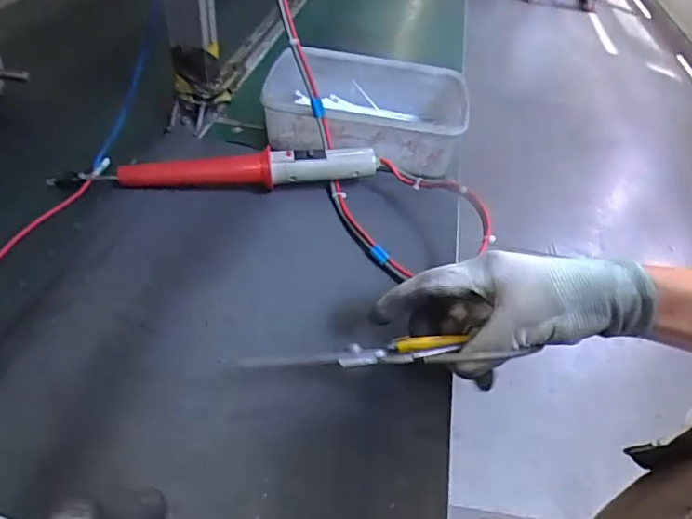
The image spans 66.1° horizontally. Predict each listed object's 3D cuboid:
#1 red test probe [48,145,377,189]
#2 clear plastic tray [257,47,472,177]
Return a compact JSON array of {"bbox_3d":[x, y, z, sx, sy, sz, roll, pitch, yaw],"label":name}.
[{"bbox_3d":[-0.123,-0.088,0.522,0.304,0.047,0.029,-2,43,-11],"label":"red test probe"},{"bbox_3d":[0.018,-0.175,0.617,0.230,0.068,0.168,11,42,4],"label":"clear plastic tray"}]

